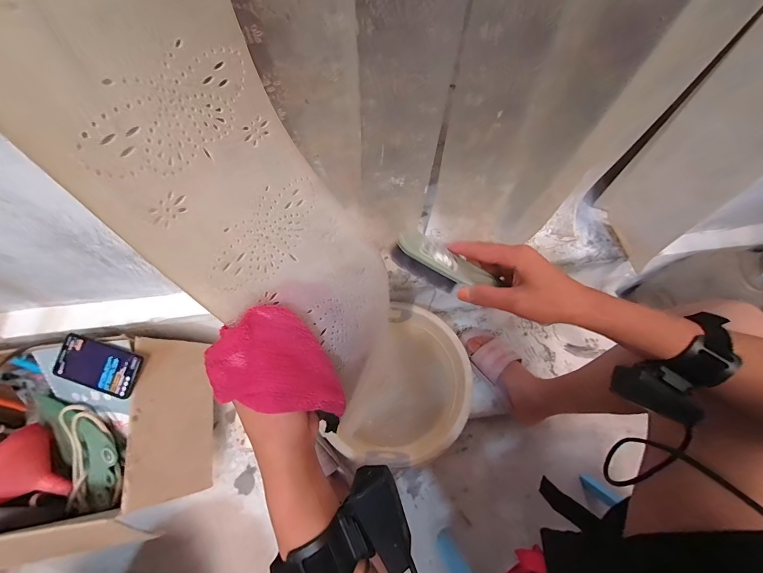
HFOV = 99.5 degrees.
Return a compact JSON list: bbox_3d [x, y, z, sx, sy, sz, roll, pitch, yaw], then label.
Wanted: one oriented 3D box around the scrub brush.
[{"bbox_3d":[0.069,-0.020,0.344,0.119,0.037,0.037,21,65,-9],"label":"scrub brush"}]

